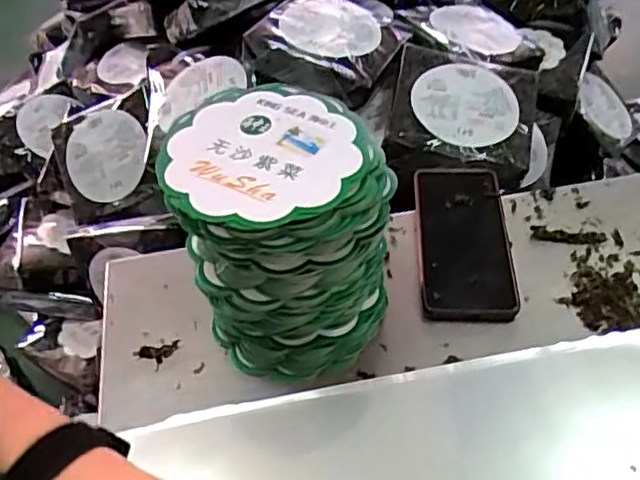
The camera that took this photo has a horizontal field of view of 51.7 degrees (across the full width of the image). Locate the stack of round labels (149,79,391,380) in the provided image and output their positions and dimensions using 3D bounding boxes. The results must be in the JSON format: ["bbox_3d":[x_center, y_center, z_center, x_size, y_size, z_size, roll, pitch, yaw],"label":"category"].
[{"bbox_3d":[-0.028,-0.003,0.497,0.146,0.165,0.155,-18,49,-14],"label":"stack of round labels"}]

